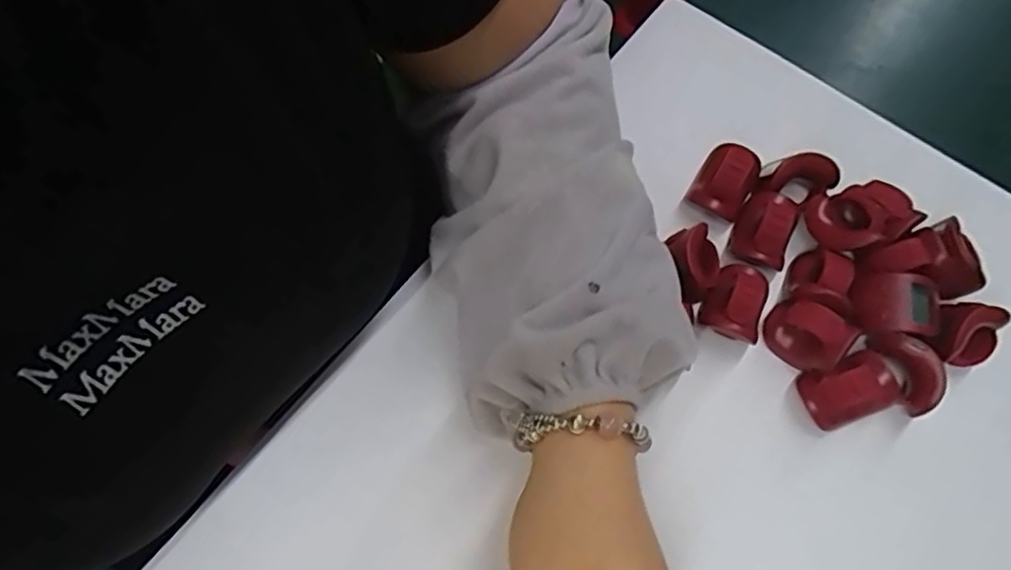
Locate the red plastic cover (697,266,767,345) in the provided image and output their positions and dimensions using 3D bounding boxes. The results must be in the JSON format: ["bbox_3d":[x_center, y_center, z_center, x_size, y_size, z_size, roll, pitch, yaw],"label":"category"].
[{"bbox_3d":[0.116,0.010,0.320,0.028,0.030,0.036,26,72,7],"label":"red plastic cover"}]

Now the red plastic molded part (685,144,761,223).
[{"bbox_3d":[0.120,-0.056,0.345,0.029,0.020,0.036,31,73,9],"label":"red plastic molded part"}]

